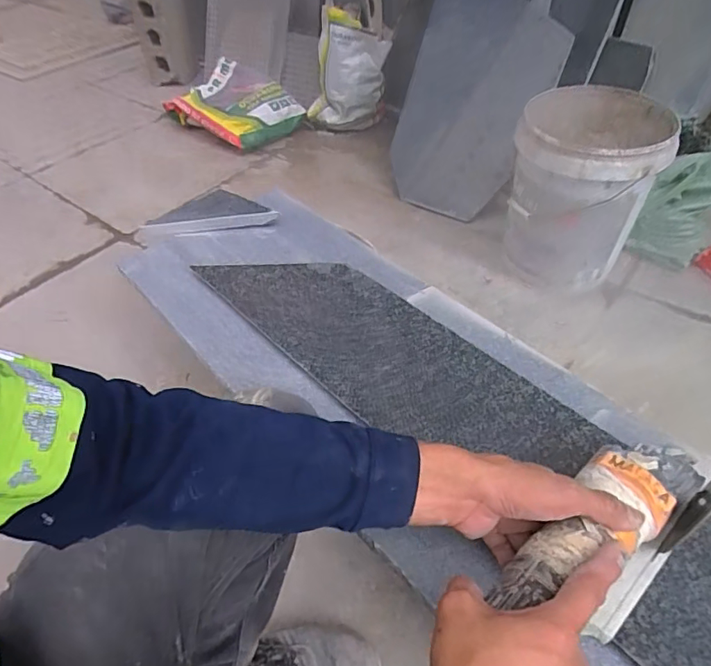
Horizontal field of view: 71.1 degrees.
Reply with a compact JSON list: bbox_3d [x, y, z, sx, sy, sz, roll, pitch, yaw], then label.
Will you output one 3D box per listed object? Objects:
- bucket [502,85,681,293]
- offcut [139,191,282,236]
[{"bbox_3d":[0.524,-0.331,1.192,0.303,0.365,0.326,16,50,19],"label":"bucket"},{"bbox_3d":[-0.257,-0.223,0.874,0.232,0.026,0.111,-6,46,-1],"label":"offcut"}]

